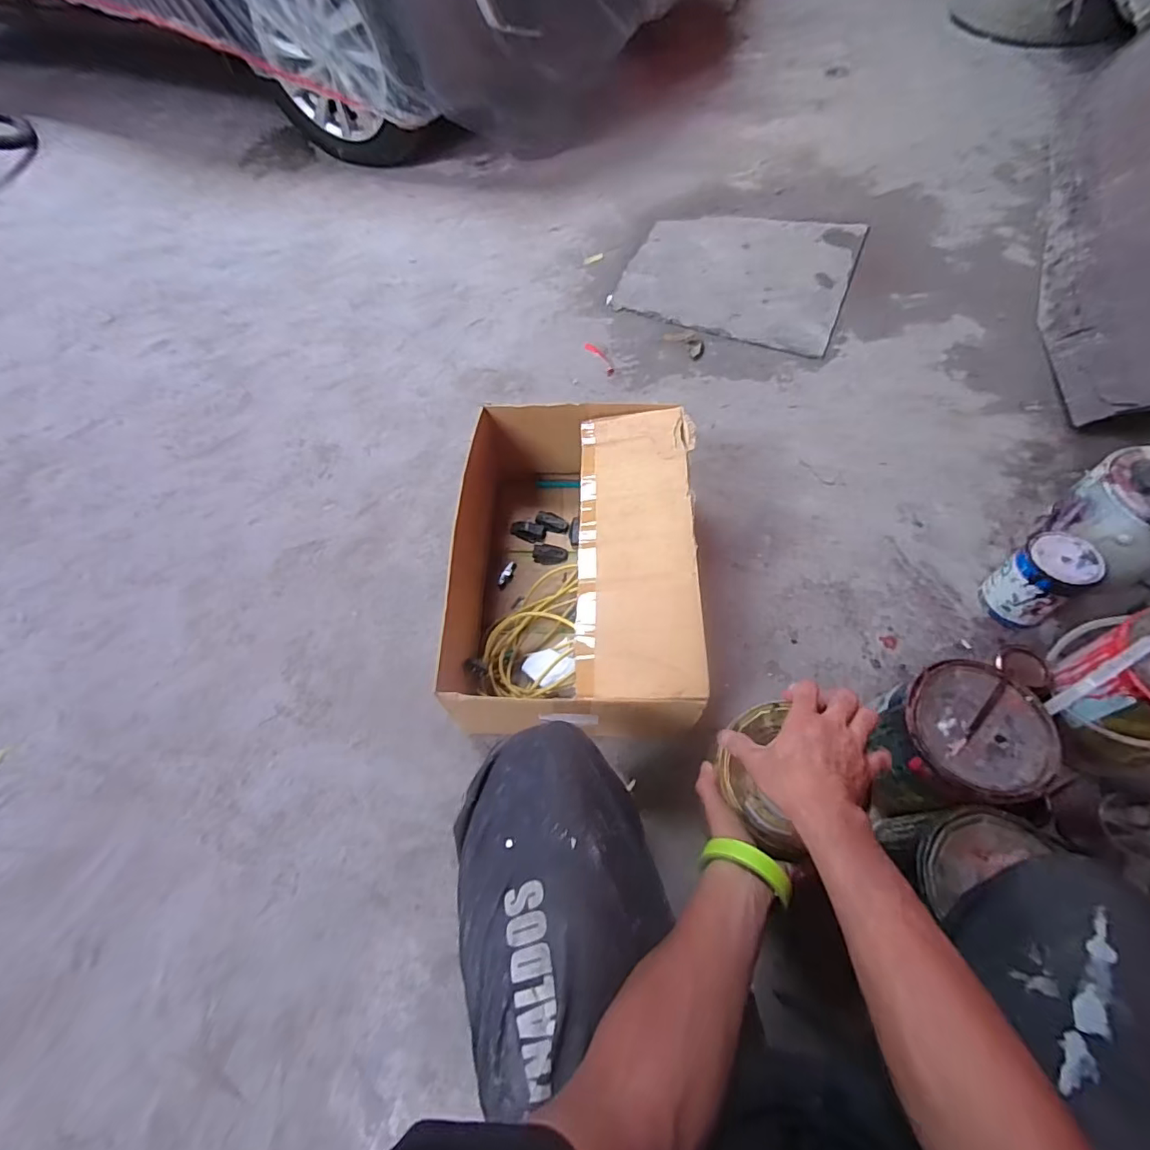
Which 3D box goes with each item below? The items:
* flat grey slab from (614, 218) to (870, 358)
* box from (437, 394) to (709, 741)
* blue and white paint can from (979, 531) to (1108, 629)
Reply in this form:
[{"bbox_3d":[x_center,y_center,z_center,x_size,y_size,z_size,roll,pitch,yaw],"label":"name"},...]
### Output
[{"bbox_3d":[0.423,-0.777,1.357,0.525,0.026,0.486,20,67,10],"label":"flat grey slab"},{"bbox_3d":[0.001,-0.021,0.866,0.353,0.201,0.519,3,63,2],"label":"box"},{"bbox_3d":[0.739,0.006,0.848,0.111,0.140,0.101,0,65,1],"label":"blue and white paint can"}]

